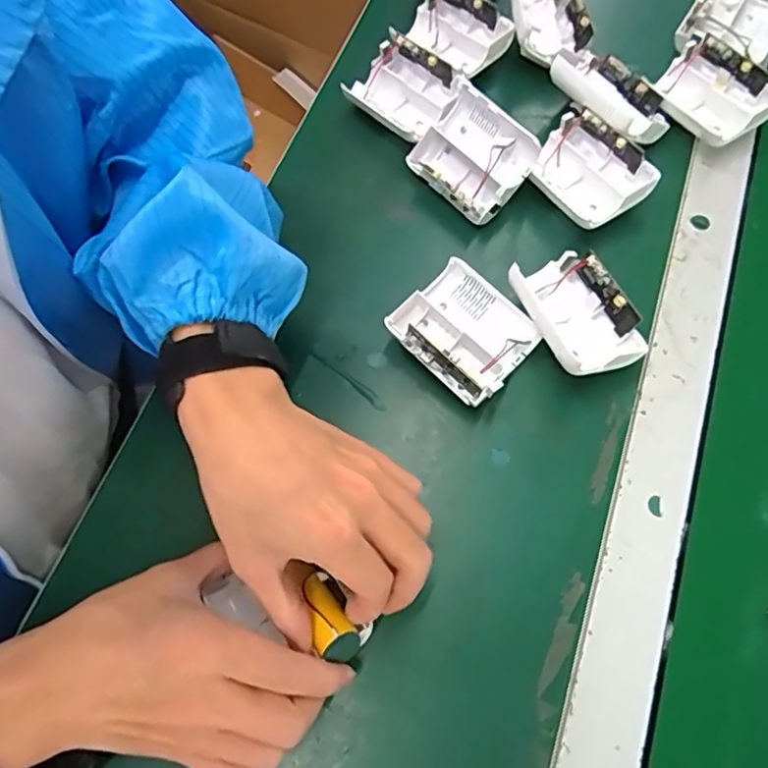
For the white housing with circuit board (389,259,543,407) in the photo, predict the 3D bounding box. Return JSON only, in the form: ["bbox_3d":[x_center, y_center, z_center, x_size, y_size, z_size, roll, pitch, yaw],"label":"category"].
[{"bbox_3d":[0.051,-0.031,0.378,0.078,0.038,0.069,41,74,16],"label":"white housing with circuit board"}]

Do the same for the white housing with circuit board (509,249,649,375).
[{"bbox_3d":[0.124,-0.044,0.378,0.066,0.038,0.082,-23,69,-8],"label":"white housing with circuit board"}]

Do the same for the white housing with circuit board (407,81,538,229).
[{"bbox_3d":[0.061,-0.162,0.424,0.057,0.052,0.084,-37,71,-13],"label":"white housing with circuit board"}]

